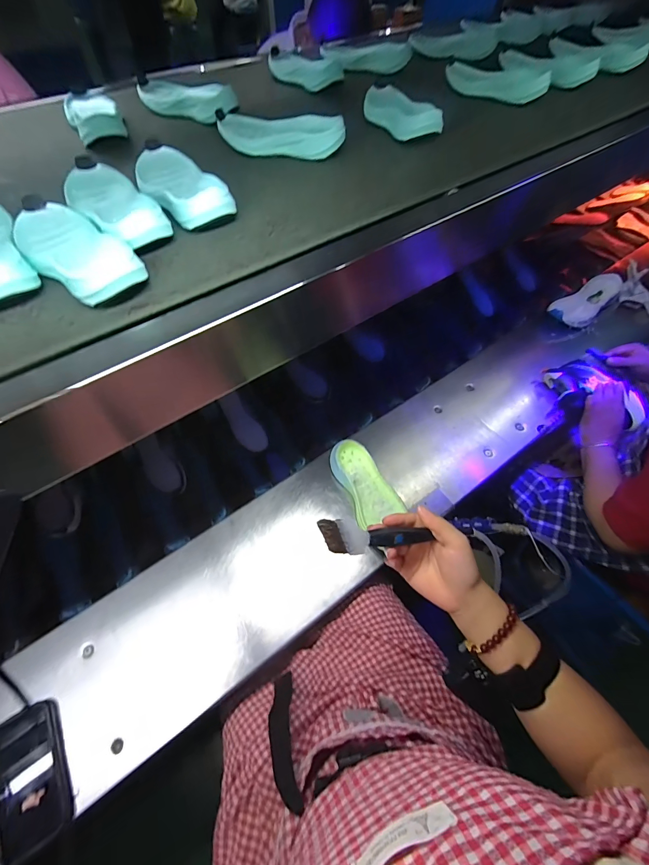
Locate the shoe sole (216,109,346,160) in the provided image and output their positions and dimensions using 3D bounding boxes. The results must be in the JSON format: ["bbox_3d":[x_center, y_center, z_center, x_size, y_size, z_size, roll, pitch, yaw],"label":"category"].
[{"bbox_3d":[-0.073,-0.459,0.540,0.202,0.036,0.075,14,61,5],"label":"shoe sole"}]

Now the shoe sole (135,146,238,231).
[{"bbox_3d":[-0.187,-0.321,0.453,0.076,0.031,0.183,-32,67,-19],"label":"shoe sole"}]

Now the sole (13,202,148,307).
[{"bbox_3d":[-0.270,-0.198,0.377,0.189,0.030,0.079,42,67,18],"label":"sole"}]

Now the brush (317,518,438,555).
[{"bbox_3d":[0.049,0.105,0.359,0.112,0.013,0.033,4,92,-12],"label":"brush"}]

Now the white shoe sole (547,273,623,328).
[{"bbox_3d":[0.706,-0.361,0.970,0.256,0.095,0.106,-38,70,-21],"label":"white shoe sole"}]

